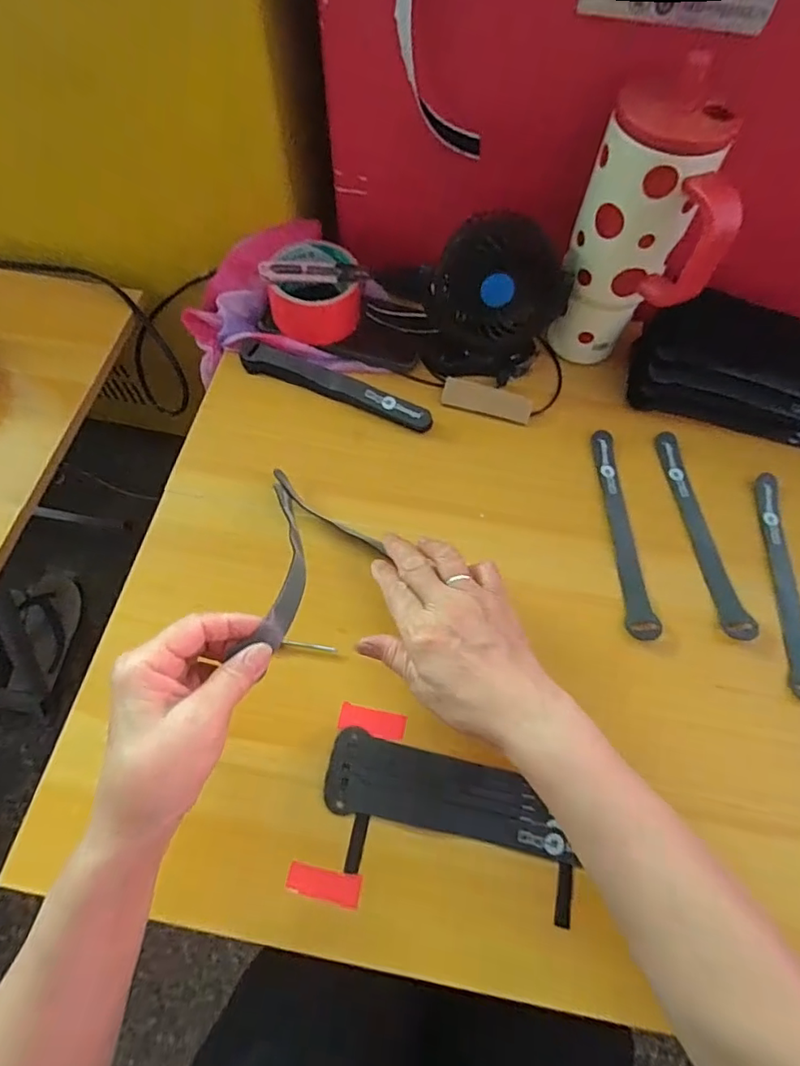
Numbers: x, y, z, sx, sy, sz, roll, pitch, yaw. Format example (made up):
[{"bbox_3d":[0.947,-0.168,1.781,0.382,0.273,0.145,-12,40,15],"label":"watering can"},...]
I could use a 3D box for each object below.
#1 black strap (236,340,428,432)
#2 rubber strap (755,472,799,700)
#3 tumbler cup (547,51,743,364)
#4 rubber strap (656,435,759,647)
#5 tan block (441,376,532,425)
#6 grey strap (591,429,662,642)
[{"bbox_3d":[-0.062,-0.139,0.512,0.196,0.015,0.033,21,66,8],"label":"black strap"},{"bbox_3d":[0.320,0.038,0.444,0.022,0.008,0.192,5,65,1],"label":"rubber strap"},{"bbox_3d":[0.195,-0.230,0.453,0.104,0.213,0.093,17,65,6],"label":"tumbler cup"},{"bbox_3d":[0.259,-0.004,0.466,0.022,0.008,0.194,-7,65,-5],"label":"rubber strap"},{"bbox_3d":[0.083,-0.127,0.516,0.084,0.005,0.030,17,65,6],"label":"tan block"},{"bbox_3d":[0.192,-0.005,0.462,0.024,0.011,0.194,0,65,2],"label":"grey strap"}]

